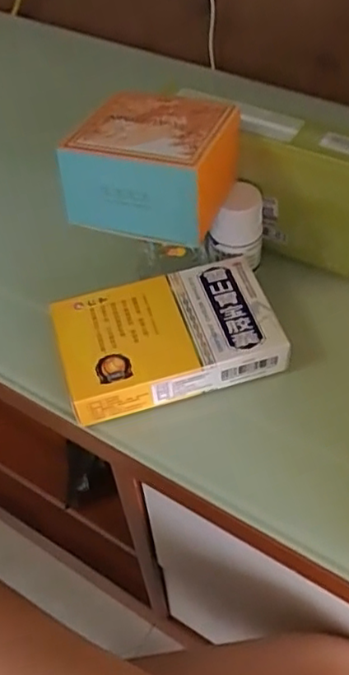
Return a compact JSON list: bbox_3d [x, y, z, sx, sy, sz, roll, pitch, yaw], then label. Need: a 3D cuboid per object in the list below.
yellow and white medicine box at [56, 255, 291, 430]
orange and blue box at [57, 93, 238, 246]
[{"bbox_3d":[-0.005,-0.002,0.387,0.133,0.029,0.079,-15,53,-8],"label":"yellow and white medicine box"},{"bbox_3d":[-0.013,-0.107,0.367,0.088,0.049,0.089,13,54,13],"label":"orange and blue box"}]

